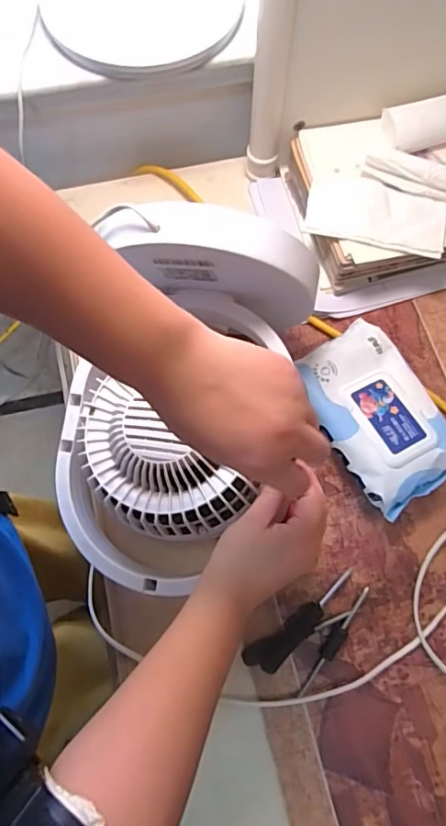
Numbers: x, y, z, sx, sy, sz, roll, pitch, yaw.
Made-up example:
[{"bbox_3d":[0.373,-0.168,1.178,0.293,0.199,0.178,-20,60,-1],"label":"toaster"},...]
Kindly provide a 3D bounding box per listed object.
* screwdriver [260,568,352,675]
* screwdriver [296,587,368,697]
[{"bbox_3d":[0.081,0.200,0.497,0.126,0.018,0.021,-39,76,-26],"label":"screwdriver"},{"bbox_3d":[0.108,0.219,0.493,0.014,0.010,0.117,38,76,11],"label":"screwdriver"}]

